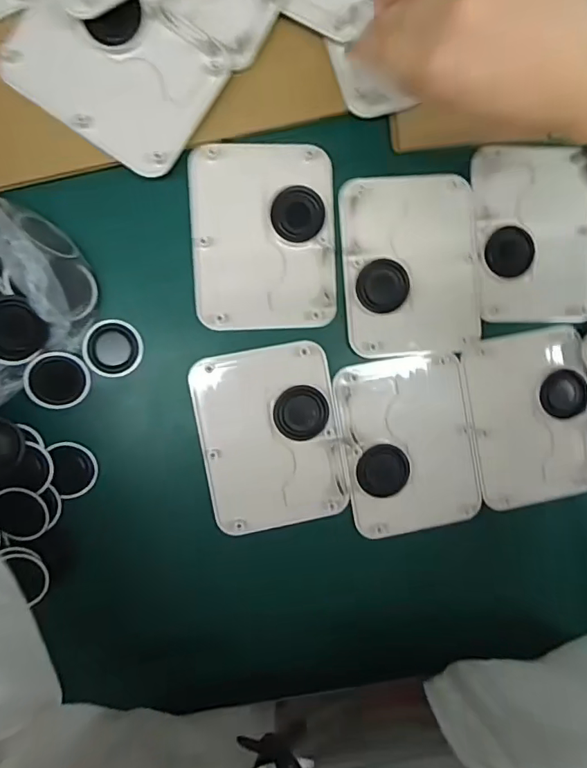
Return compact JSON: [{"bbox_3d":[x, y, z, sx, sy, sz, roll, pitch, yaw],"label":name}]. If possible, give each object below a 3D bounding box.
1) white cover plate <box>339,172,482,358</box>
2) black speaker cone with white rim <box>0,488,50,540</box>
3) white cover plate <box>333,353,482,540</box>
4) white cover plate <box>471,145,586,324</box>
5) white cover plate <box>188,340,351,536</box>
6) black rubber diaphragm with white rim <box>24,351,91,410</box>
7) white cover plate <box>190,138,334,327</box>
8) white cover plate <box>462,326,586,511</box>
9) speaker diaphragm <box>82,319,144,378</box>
[{"bbox_3d":[0.085,-0.085,0.351,0.097,0.005,0.126,-5,94,-6],"label":"white cover plate"},{"bbox_3d":[-0.181,0.086,0.327,0.033,0.007,0.036,0,93,5],"label":"black speaker cone with white rim"},{"bbox_3d":[0.084,0.044,0.357,0.096,0.011,0.125,-10,94,-6],"label":"white cover plate"},{"bbox_3d":[0.181,-0.109,0.364,0.096,0.010,0.126,-4,94,-6],"label":"white cover plate"},{"bbox_3d":[-0.016,0.038,0.348,0.096,0.006,0.125,-10,95,-6],"label":"white cover plate"},{"bbox_3d":[-0.158,-0.002,0.331,0.039,0.004,0.038,-9,104,-21],"label":"black rubber diaphragm with white rim"},{"bbox_3d":[-0.020,-0.101,0.341,0.098,0.005,0.124,-3,94,-6],"label":"white cover plate"},{"bbox_3d":[0.180,0.026,0.366,0.094,0.009,0.127,-10,95,-6],"label":"white cover plate"},{"bbox_3d":[-0.124,-0.024,0.336,0.038,0.004,0.037,-7,94,-6],"label":"speaker diaphragm"}]

